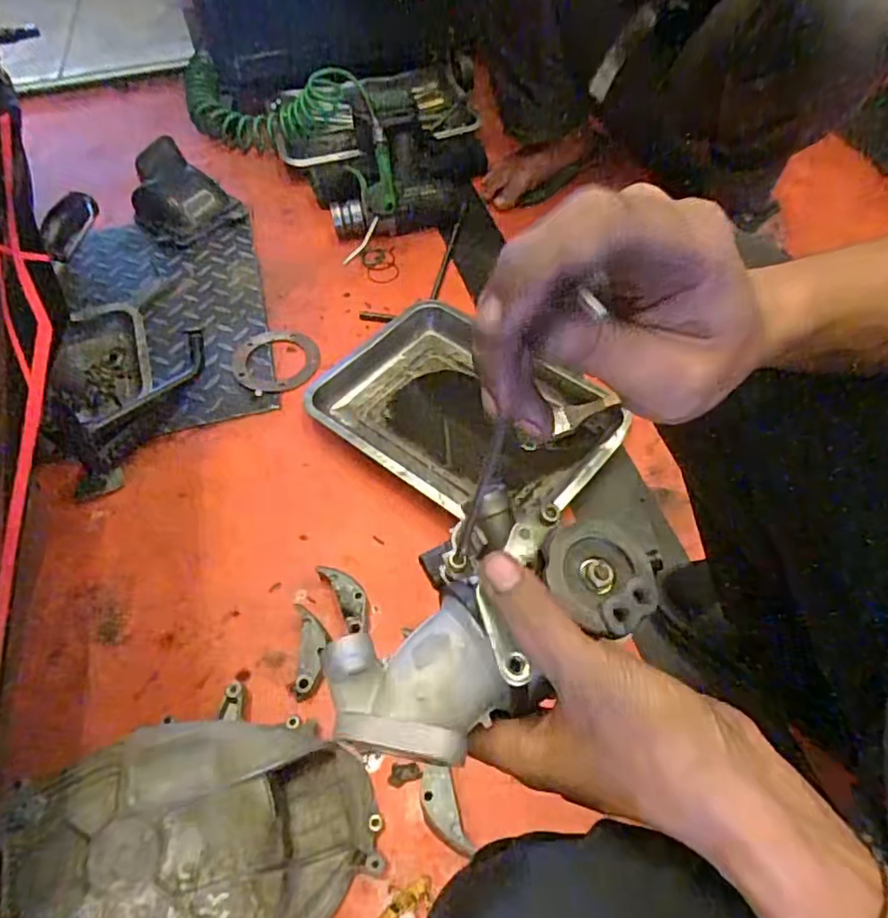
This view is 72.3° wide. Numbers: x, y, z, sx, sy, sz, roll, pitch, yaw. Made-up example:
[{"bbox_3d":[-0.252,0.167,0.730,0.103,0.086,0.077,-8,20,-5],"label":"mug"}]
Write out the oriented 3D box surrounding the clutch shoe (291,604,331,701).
[{"bbox_3d":[-0.131,0.187,0.597,0.033,0.017,0.089,-3,54,0],"label":"clutch shoe"}]

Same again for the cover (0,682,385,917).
[{"bbox_3d":[-0.208,0.303,0.470,0.289,0.094,0.219,-24,56,-14],"label":"cover"}]

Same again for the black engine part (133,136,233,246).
[{"bbox_3d":[-0.452,-0.448,1.014,0.139,0.074,0.186,-27,57,-16],"label":"black engine part"}]

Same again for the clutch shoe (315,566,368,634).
[{"bbox_3d":[-0.098,0.143,0.627,0.031,0.023,0.082,-28,57,-17],"label":"clutch shoe"}]

